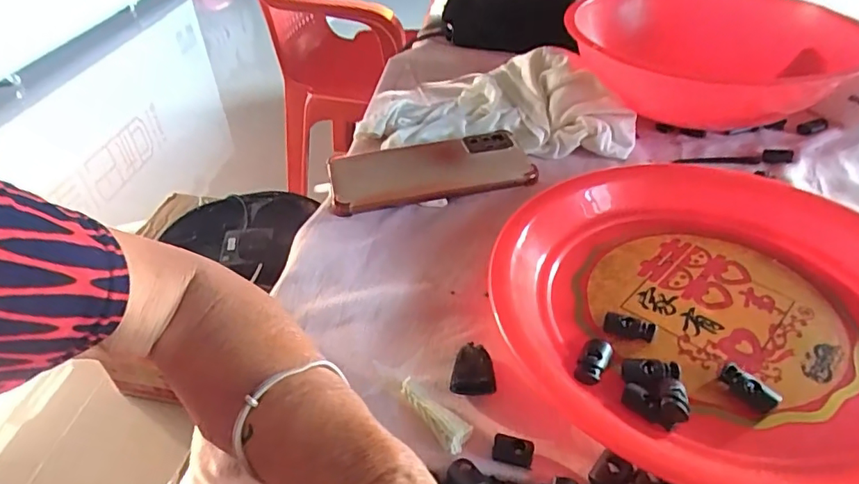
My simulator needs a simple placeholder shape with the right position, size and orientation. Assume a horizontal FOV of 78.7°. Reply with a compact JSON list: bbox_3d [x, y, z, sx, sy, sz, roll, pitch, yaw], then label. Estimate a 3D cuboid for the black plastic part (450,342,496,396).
[{"bbox_3d":[0.024,0.071,0.294,0.023,0.013,0.028,0,42,4],"label":"black plastic part"}]

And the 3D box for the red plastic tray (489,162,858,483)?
[{"bbox_3d":[0.168,0.034,0.308,0.245,0.034,0.252,12,44,16],"label":"red plastic tray"}]

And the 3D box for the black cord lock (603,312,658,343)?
[{"bbox_3d":[0.114,0.049,0.300,0.028,0.010,0.012,20,47,24],"label":"black cord lock"}]

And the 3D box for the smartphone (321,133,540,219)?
[{"bbox_3d":[0.000,-0.062,0.436,0.163,0.013,0.074,-7,47,-8],"label":"smartphone"}]

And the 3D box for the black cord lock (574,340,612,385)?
[{"bbox_3d":[0.089,0.066,0.285,0.014,0.009,0.030,21,47,24],"label":"black cord lock"}]

